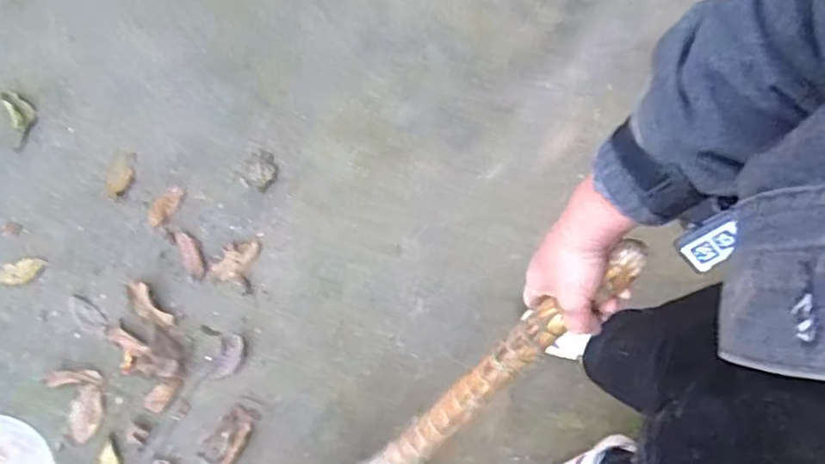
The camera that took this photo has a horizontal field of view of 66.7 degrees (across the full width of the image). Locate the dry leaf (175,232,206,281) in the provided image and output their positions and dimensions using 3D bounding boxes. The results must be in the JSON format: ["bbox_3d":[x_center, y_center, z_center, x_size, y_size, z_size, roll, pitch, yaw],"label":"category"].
[{"bbox_3d":[-0.471,0.049,1.335,0.039,0.004,0.118,-28,71,-9],"label":"dry leaf"}]

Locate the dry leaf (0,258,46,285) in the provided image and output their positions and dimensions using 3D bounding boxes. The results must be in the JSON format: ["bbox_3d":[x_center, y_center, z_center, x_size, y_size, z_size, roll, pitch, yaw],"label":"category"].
[{"bbox_3d":[-0.862,0.087,1.383,0.100,0.006,0.054,-18,70,-6],"label":"dry leaf"}]

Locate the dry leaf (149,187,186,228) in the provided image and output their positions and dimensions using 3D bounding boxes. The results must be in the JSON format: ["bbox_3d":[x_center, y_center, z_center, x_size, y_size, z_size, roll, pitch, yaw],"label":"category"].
[{"bbox_3d":[-0.570,-0.060,1.446,0.054,0.018,0.107,24,71,10],"label":"dry leaf"}]

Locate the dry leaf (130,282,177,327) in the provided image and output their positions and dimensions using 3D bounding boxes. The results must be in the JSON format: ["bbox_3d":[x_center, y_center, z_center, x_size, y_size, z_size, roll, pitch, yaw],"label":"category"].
[{"bbox_3d":[-0.543,0.151,1.290,0.046,0.009,0.126,-43,74,-14],"label":"dry leaf"}]

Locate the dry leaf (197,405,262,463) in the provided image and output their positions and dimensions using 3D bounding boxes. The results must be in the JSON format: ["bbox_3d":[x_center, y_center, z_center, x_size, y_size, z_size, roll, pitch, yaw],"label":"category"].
[{"bbox_3d":[-0.353,0.388,1.202,0.069,0.015,0.119,26,72,10],"label":"dry leaf"}]

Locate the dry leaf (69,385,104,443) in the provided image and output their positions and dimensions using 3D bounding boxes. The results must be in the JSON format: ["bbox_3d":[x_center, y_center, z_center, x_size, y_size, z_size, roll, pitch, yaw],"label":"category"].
[{"bbox_3d":[-0.634,0.351,1.218,0.066,0.006,0.104,-6,69,-1],"label":"dry leaf"}]

